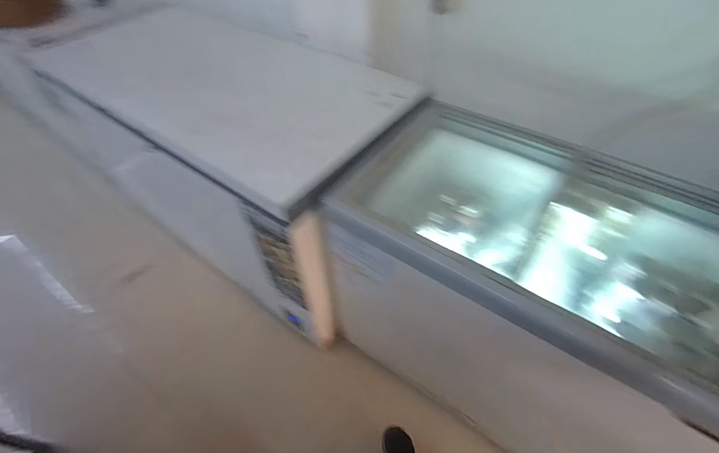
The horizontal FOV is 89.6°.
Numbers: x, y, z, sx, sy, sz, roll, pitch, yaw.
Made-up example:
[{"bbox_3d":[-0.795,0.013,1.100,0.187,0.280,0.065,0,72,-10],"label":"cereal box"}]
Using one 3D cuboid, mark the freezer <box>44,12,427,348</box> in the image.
[{"bbox_3d":[-0.508,-0.295,1.524,1.379,0.784,0.709,30,54,23],"label":"freezer"}]

